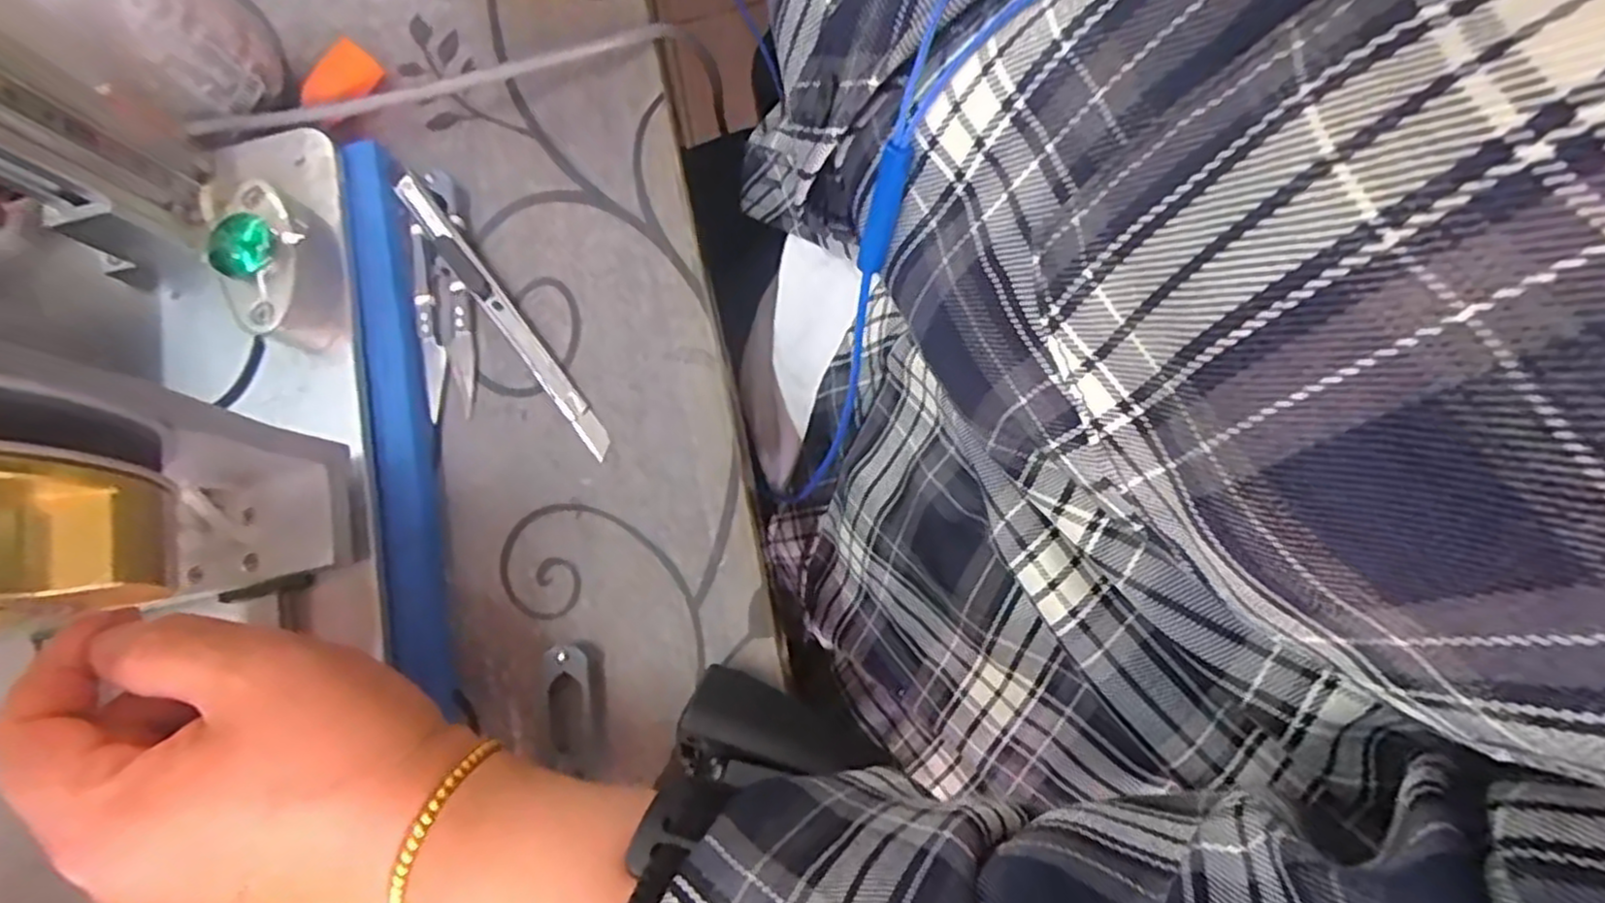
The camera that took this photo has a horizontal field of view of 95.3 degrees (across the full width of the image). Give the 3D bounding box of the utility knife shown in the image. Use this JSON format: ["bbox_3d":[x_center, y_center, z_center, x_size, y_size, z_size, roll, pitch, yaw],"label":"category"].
[{"bbox_3d":[-0.120,-0.056,0.291,0.011,0.012,0.141,-40,79,-1],"label":"utility knife"}]

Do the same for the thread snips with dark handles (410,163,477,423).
[{"bbox_3d":[-0.146,-0.065,0.297,0.022,0.010,0.099,-7,80,5],"label":"thread snips with dark handles"}]

